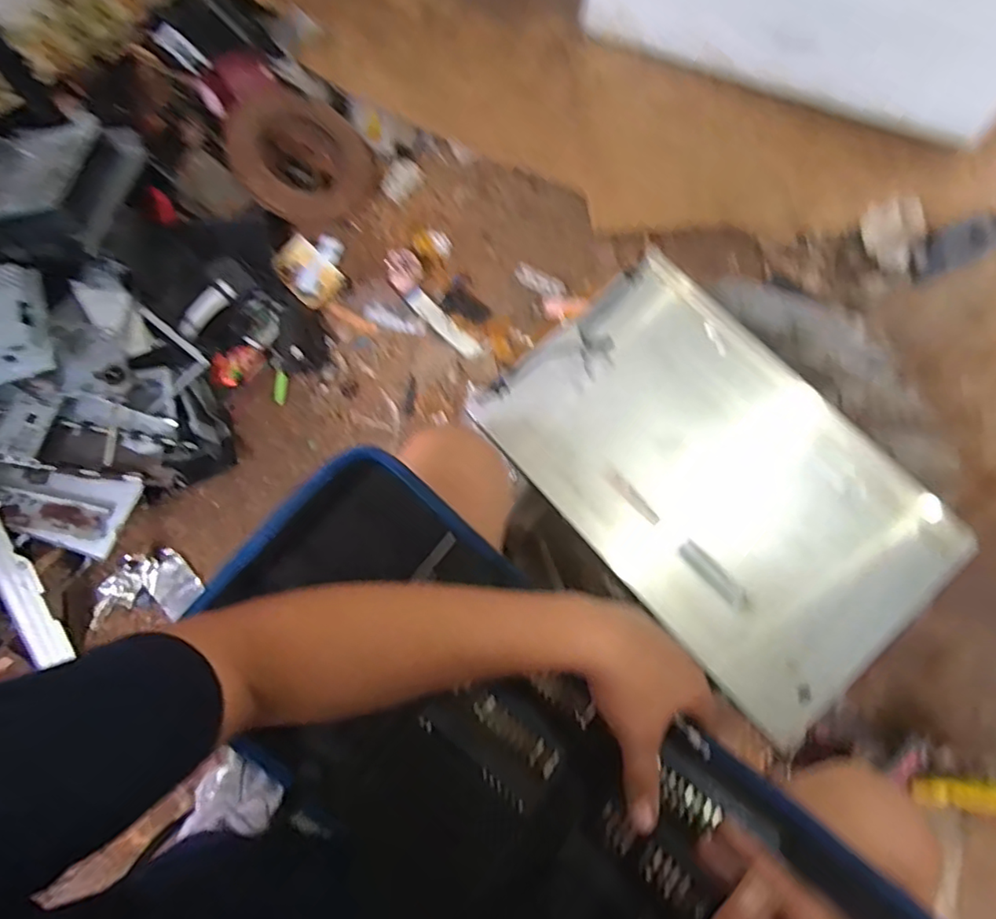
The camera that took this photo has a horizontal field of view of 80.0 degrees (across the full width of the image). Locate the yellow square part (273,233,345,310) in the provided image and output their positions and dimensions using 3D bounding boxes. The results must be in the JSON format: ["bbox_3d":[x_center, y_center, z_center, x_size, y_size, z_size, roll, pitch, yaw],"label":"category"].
[{"bbox_3d":[-0.341,-0.332,1.052,0.115,0.016,0.084,43,85,-8],"label":"yellow square part"}]

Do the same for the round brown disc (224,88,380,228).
[{"bbox_3d":[-0.362,-0.548,1.081,0.244,0.051,0.244,5,78,-24],"label":"round brown disc"}]

